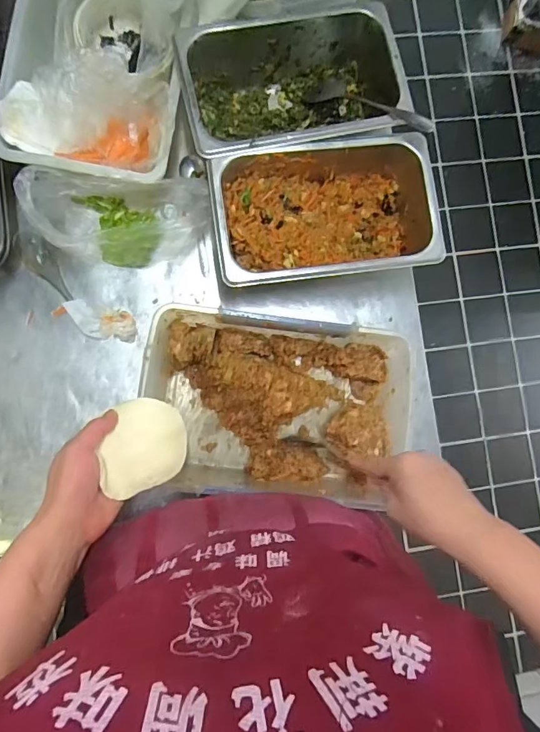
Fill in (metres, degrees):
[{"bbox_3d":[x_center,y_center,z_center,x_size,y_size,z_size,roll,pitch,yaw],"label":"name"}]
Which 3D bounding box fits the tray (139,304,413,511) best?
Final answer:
[{"bbox_3d":[0.009,0.046,0.548,0.296,0.098,0.210,4,86,-4],"label":"tray"}]

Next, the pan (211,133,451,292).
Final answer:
[{"bbox_3d":[0.065,-0.185,0.560,0.255,0.084,0.158,-9,87,-5],"label":"pan"}]

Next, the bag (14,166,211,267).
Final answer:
[{"bbox_3d":[-0.174,-0.179,0.543,0.198,0.115,0.095,-3,86,-5],"label":"bag"}]

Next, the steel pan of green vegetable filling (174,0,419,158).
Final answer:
[{"bbox_3d":[0.025,-0.337,0.574,0.256,0.095,0.156,-13,87,-5],"label":"steel pan of green vegetable filling"}]

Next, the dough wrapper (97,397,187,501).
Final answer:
[{"bbox_3d":[-0.128,0.080,0.463,0.082,0.006,0.091,-7,84,-25],"label":"dough wrapper"}]

